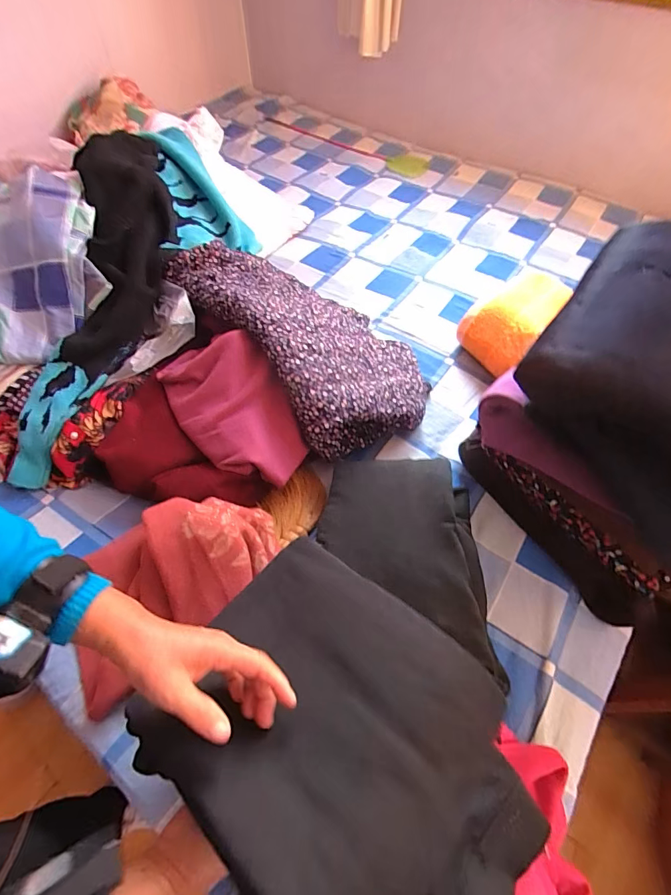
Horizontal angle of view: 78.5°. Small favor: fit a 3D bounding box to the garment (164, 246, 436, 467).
[{"bbox_3d":[-0.049,-0.227,0.817,0.308,0.180,0.513,-35,64,-21],"label":"garment"}]

